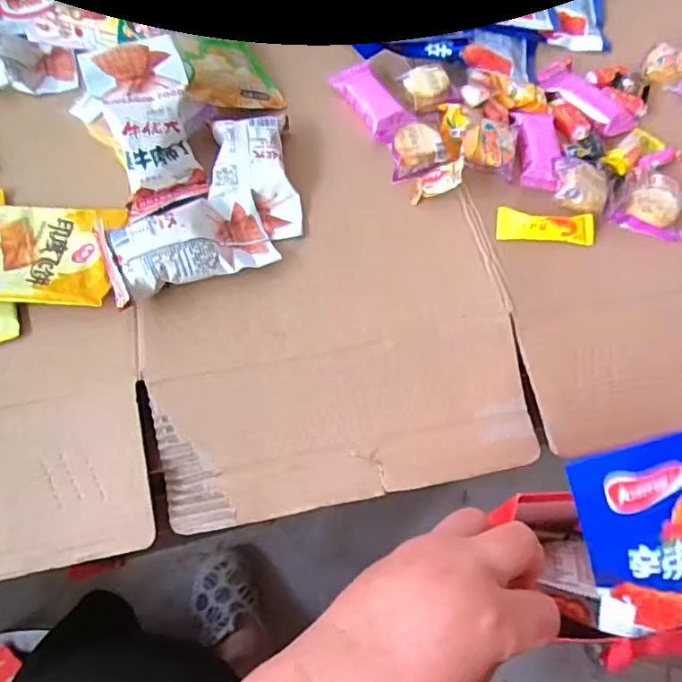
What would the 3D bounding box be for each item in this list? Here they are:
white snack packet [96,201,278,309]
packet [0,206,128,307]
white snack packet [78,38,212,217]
[{"bbox_3d":[-0.121,-0.077,0.431,0.123,0.034,0.070,-21,64,-11],"label":"white snack packet"},{"bbox_3d":[-0.263,-0.074,0.437,0.165,0.012,0.103,-1,62,0],"label":"packet"},{"bbox_3d":[-0.160,-0.177,0.452,0.076,0.037,0.138,-12,99,-6],"label":"white snack packet"}]

